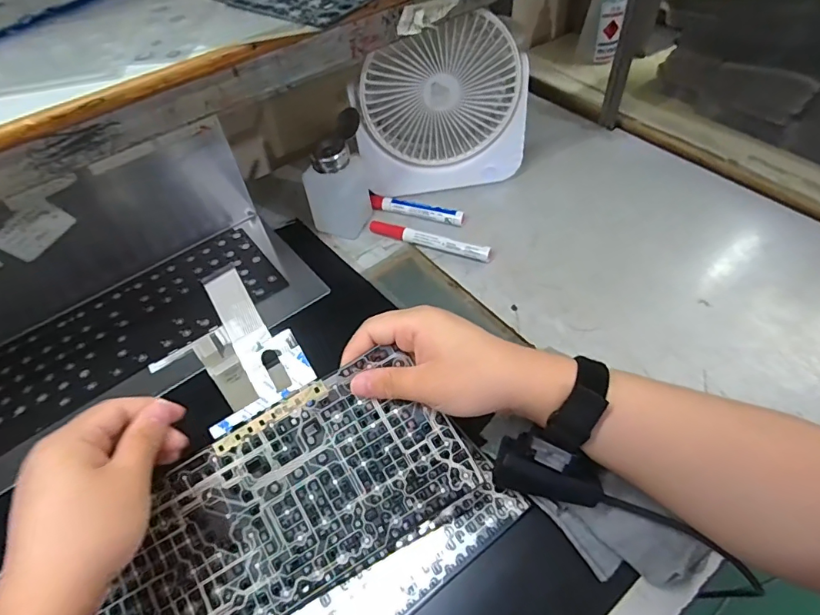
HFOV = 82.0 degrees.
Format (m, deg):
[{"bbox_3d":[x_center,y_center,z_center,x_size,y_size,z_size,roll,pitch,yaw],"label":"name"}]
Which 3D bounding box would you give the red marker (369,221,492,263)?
[{"bbox_3d":[0.019,-0.073,0.511,0.140,0.018,0.014,18,55,19],"label":"red marker"}]

